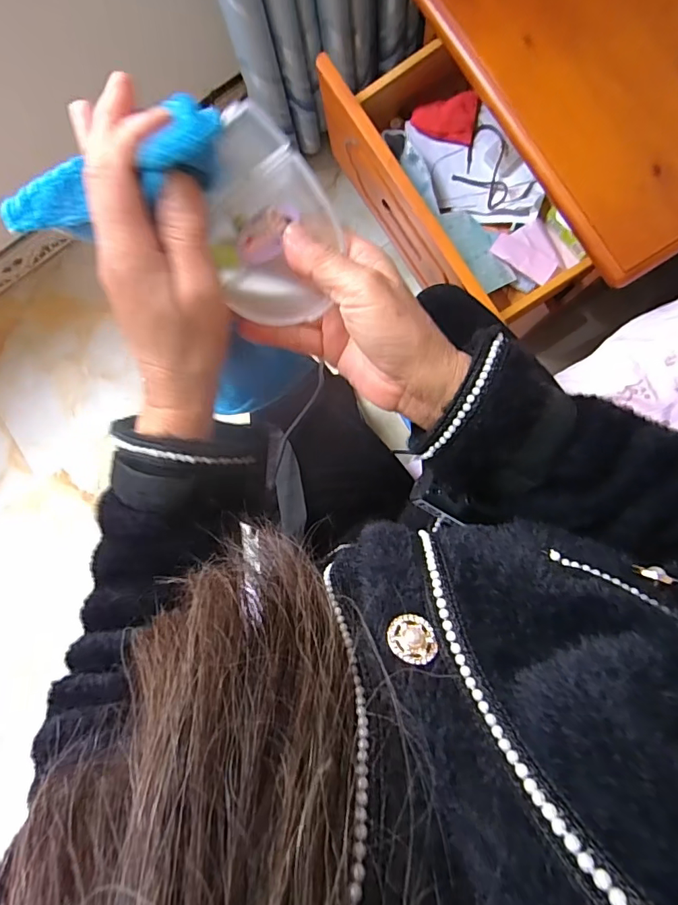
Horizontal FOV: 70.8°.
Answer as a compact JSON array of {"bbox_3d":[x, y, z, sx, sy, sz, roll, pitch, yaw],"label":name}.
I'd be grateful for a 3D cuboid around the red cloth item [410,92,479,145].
[{"bbox_3d":[0.162,-0.514,0.729,0.095,0.005,0.065,11,110,5],"label":"red cloth item"}]

